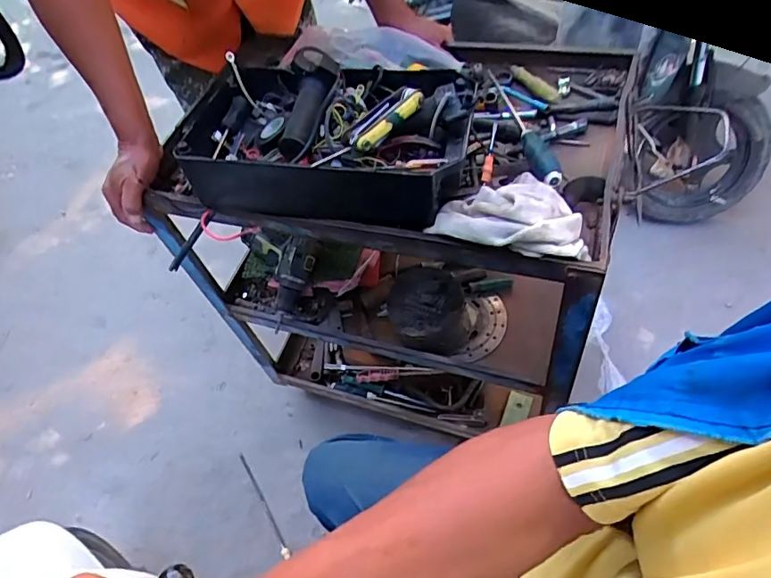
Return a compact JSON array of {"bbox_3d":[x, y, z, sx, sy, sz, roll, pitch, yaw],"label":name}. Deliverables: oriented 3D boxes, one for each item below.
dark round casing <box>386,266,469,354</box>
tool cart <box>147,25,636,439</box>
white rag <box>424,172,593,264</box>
[{"bbox_3d":[0.067,0.032,0.847,0.118,0.091,0.117,-4,57,5],"label":"dark round casing"},{"bbox_3d":[0.036,-0.077,0.971,0.621,0.714,0.411,13,60,16],"label":"tool cart"},{"bbox_3d":[0.142,-0.100,0.603,0.173,0.044,0.123,6,58,12],"label":"white rag"}]

